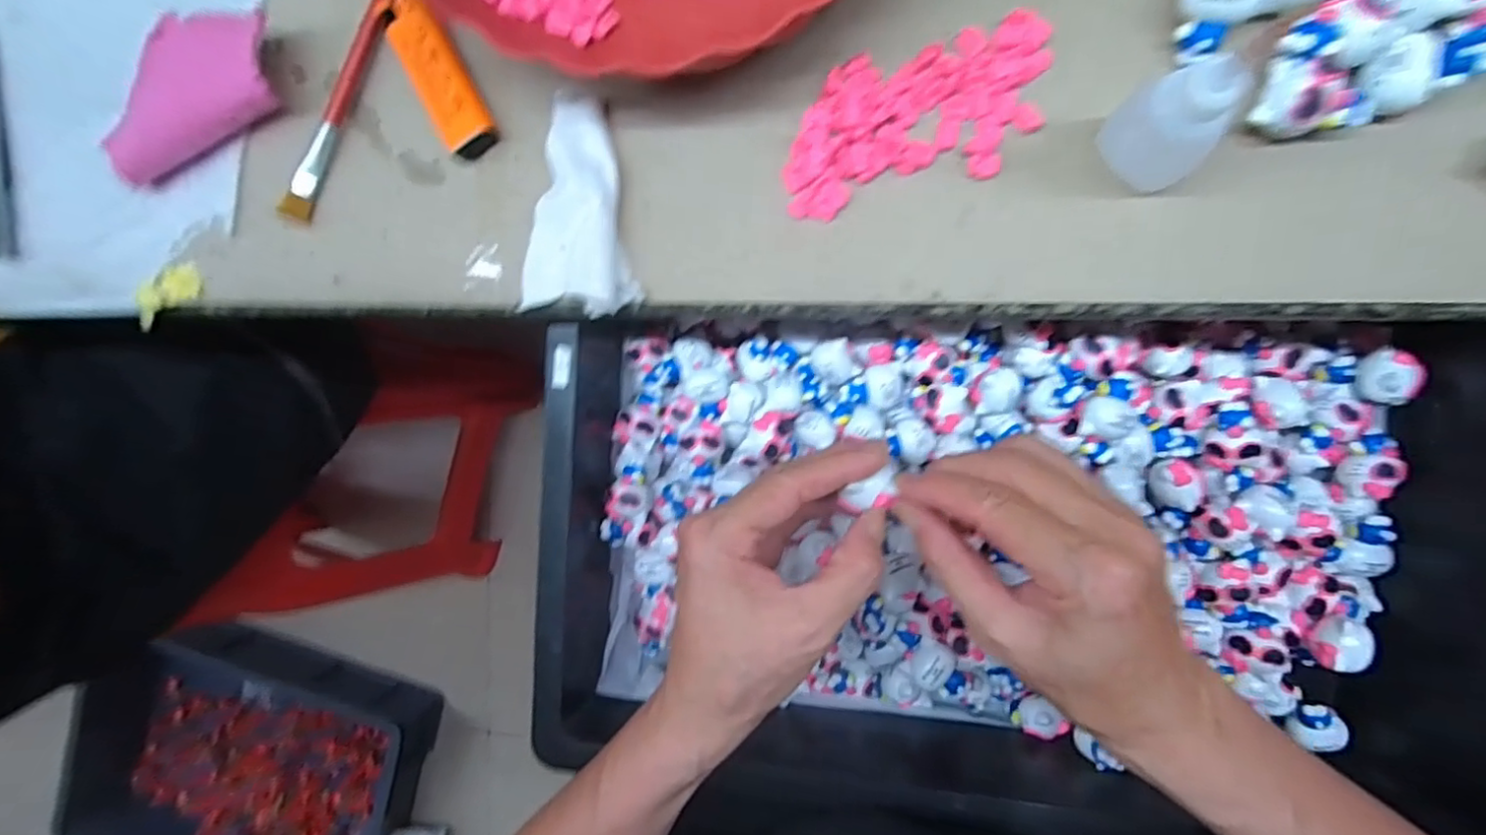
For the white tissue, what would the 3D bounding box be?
[{"bbox_3d":[-0.079,-0.093,0.283,0.054,0.011,0.095,-5,91,9],"label":"white tissue"}]

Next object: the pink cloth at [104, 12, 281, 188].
[{"bbox_3d":[-0.262,-0.156,0.302,0.095,0.021,0.052,-29,87,8],"label":"pink cloth"}]

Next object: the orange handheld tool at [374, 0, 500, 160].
[{"bbox_3d":[-0.140,-0.159,0.290,0.024,0.016,0.079,-30,87,8],"label":"orange handheld tool"}]

